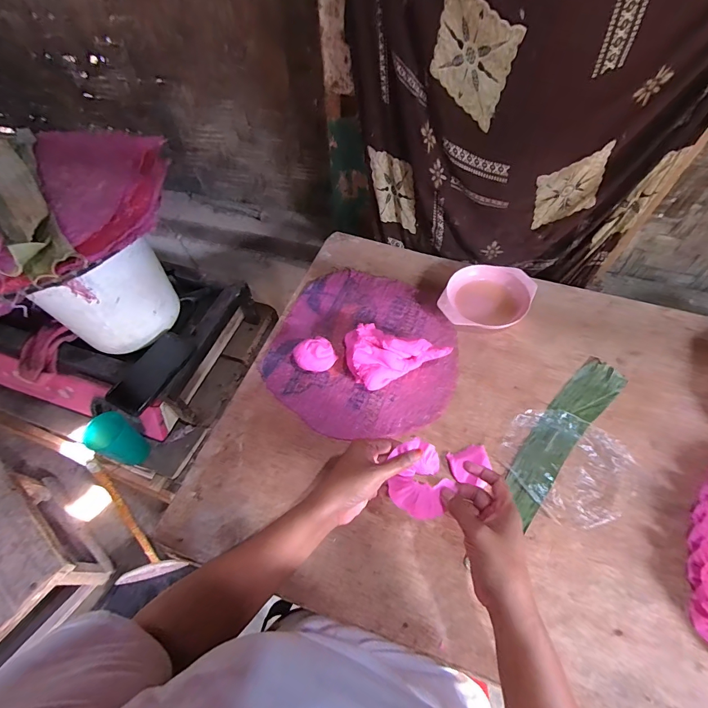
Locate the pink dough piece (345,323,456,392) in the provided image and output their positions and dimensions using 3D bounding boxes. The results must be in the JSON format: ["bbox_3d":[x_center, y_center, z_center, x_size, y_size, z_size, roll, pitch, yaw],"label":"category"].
[{"bbox_3d":[0.060,-0.012,0.614,0.155,0.061,0.117,-21,60,-12],"label":"pink dough piece"}]

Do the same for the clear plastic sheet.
[{"bbox_3d":[0.309,0.157,0.537,0.151,0.009,0.170,-37,67,-17],"label":"clear plastic sheet"}]

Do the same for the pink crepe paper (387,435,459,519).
[{"bbox_3d":[0.075,0.143,0.425,0.074,0.019,0.076,28,63,17],"label":"pink crepe paper"}]

